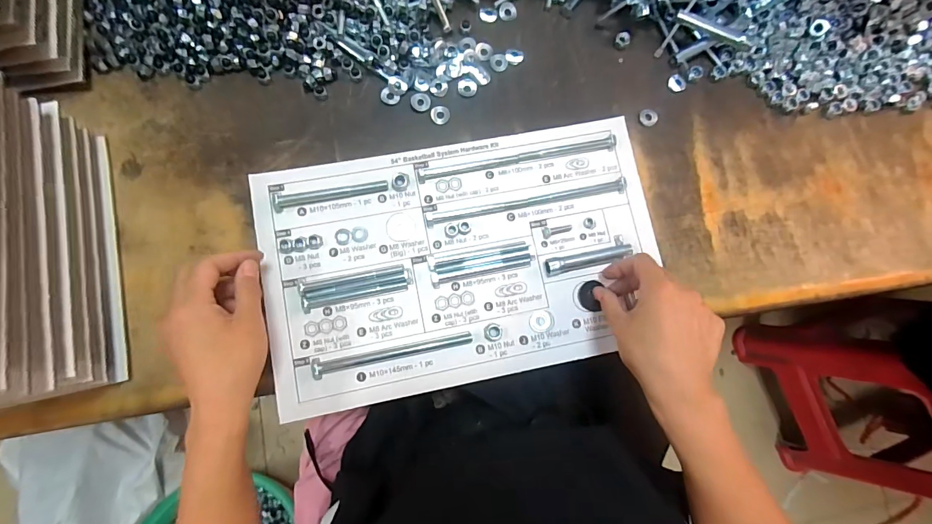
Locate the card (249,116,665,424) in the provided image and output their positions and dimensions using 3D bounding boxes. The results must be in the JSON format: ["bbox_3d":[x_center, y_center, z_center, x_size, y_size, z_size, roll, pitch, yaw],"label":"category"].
[{"bbox_3d":[0.002,-0.005,0.421,0.388,0.012,0.239,-11,82,-6],"label":"card"}]

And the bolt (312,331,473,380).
[{"bbox_3d":[-0.069,0.084,0.397,0.149,0.015,0.016,-12,82,-6],"label":"bolt"}]

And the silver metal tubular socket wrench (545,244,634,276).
[{"bbox_3d":[0.124,-0.002,0.421,0.088,0.013,0.017,-10,82,-6],"label":"silver metal tubular socket wrench"}]

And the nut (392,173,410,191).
[{"bbox_3d":[-0.066,-0.082,0.425,0.018,0.008,0.019,1,81,-5],"label":"nut"}]

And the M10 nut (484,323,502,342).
[{"bbox_3d":[0.027,0.069,0.412,0.018,0.005,0.018,-2,81,-5],"label":"M10 nut"}]

